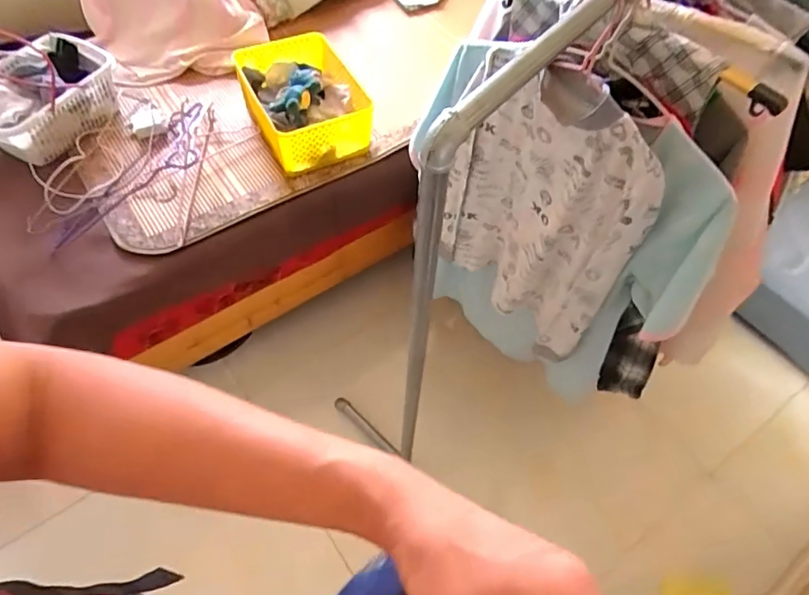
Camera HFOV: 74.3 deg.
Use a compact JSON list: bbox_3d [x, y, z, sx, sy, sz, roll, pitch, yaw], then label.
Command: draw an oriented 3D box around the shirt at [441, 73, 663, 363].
[{"bbox_3d":[0.185,-0.116,0.824,0.094,0.411,0.314,-27,61,-16],"label":"shirt"}]

